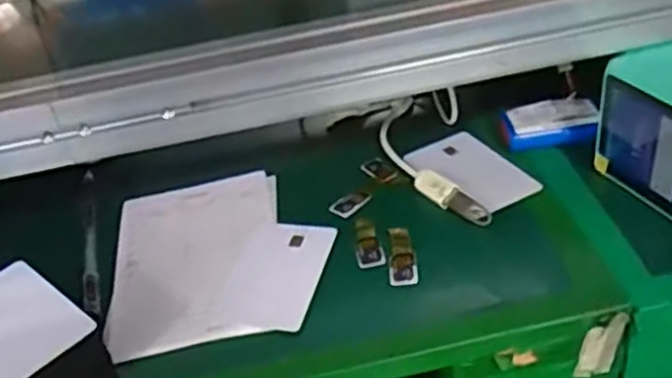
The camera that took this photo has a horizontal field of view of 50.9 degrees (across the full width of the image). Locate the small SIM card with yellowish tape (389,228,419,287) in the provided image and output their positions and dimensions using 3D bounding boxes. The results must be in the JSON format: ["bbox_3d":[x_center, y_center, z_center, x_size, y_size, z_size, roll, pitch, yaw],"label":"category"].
[{"bbox_3d":[0.039,0.040,0.419,0.016,0.004,0.042,-3,41,5],"label":"small SIM card with yellowish tape"}]

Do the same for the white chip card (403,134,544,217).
[{"bbox_3d":[0.094,-0.014,0.479,0.060,0.008,0.090,-19,35,-25],"label":"white chip card"}]

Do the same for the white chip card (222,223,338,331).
[{"bbox_3d":[-0.032,0.048,0.419,0.048,0.004,0.083,3,39,17],"label":"white chip card"}]

